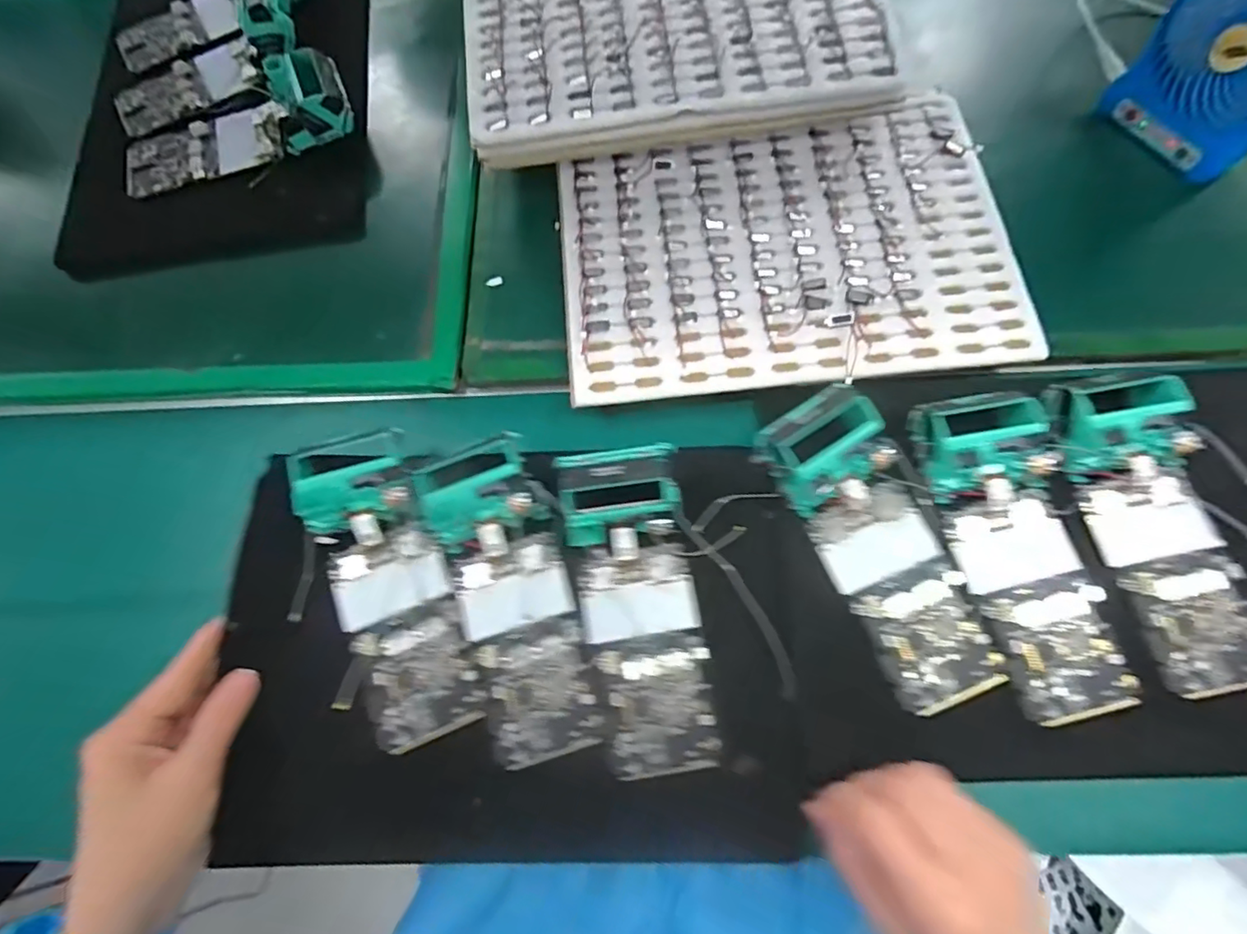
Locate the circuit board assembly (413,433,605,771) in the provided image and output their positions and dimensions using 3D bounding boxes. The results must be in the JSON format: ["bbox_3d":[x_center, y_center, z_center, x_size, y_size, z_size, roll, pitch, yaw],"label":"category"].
[{"bbox_3d":[-0.068,0.079,0.366,0.072,0.035,0.193,-20,74,-4],"label":"circuit board assembly"}]

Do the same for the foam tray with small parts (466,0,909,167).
[{"bbox_3d":[0.034,-0.358,0.463,0.305,0.043,0.240,-7,76,0],"label":"foam tray with small parts"}]

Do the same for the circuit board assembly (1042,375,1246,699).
[{"bbox_3d":[0.333,0.034,0.357,0.071,0.029,0.193,-14,73,-2],"label":"circuit board assembly"}]

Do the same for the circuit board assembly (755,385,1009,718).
[{"bbox_3d":[0.160,0.046,0.358,0.071,0.036,0.194,-27,74,-6],"label":"circuit board assembly"}]

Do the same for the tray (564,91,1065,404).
[{"bbox_3d":[0.116,-0.159,0.427,0.315,0.017,0.210,-6,73,0],"label":"tray"}]

